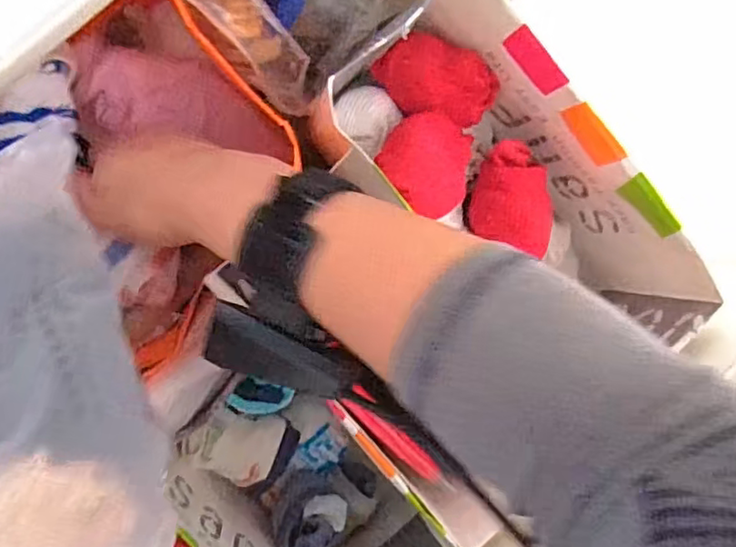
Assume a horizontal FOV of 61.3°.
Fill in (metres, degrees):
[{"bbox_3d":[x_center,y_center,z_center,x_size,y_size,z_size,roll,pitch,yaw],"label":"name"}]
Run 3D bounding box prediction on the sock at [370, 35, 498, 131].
[{"bbox_3d":[0.045,-0.127,0.417,0.079,0.045,0.048,26,87,-9],"label":"sock"}]

